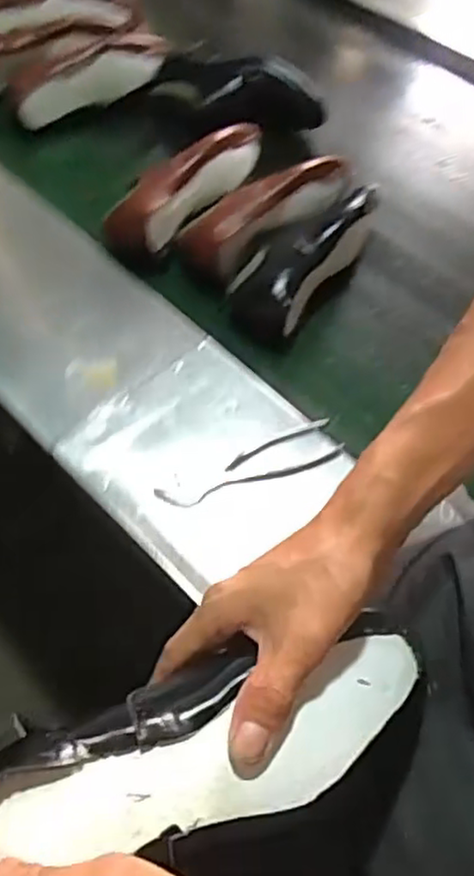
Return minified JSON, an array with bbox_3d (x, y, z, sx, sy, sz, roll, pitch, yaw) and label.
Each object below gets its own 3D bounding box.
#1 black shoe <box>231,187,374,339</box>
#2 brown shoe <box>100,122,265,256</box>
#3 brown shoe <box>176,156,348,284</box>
[{"bbox_3d":[0.099,-0.239,0.855,0.085,0.079,0.281,33,62,19],"label":"black shoe"},{"bbox_3d":[-0.061,-0.336,0.906,0.081,0.076,0.272,35,62,20],"label":"brown shoe"},{"bbox_3d":[0.034,-0.301,0.885,0.239,0.079,0.083,-33,63,-21],"label":"brown shoe"}]

